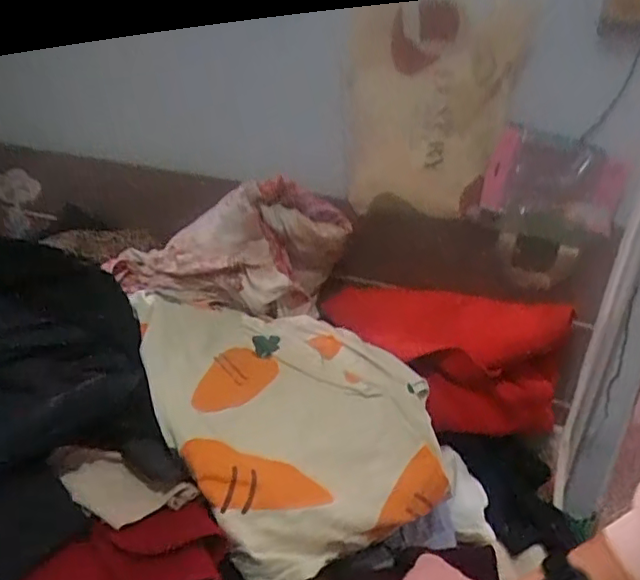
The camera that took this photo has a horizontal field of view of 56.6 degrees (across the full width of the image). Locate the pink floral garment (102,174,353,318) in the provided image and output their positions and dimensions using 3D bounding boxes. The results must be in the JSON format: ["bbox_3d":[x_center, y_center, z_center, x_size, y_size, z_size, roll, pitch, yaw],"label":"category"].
[{"bbox_3d":[-0.175,-0.089,1.137,0.445,0.203,0.155,5,22,1],"label":"pink floral garment"}]

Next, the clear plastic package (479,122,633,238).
[{"bbox_3d":[0.429,-0.205,1.082,0.232,0.160,0.030,14,5,8],"label":"clear plastic package"}]

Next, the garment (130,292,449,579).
[{"bbox_3d":[-0.074,0.153,0.912,0.386,0.161,0.505,-11,27,-35],"label":"garment"}]

